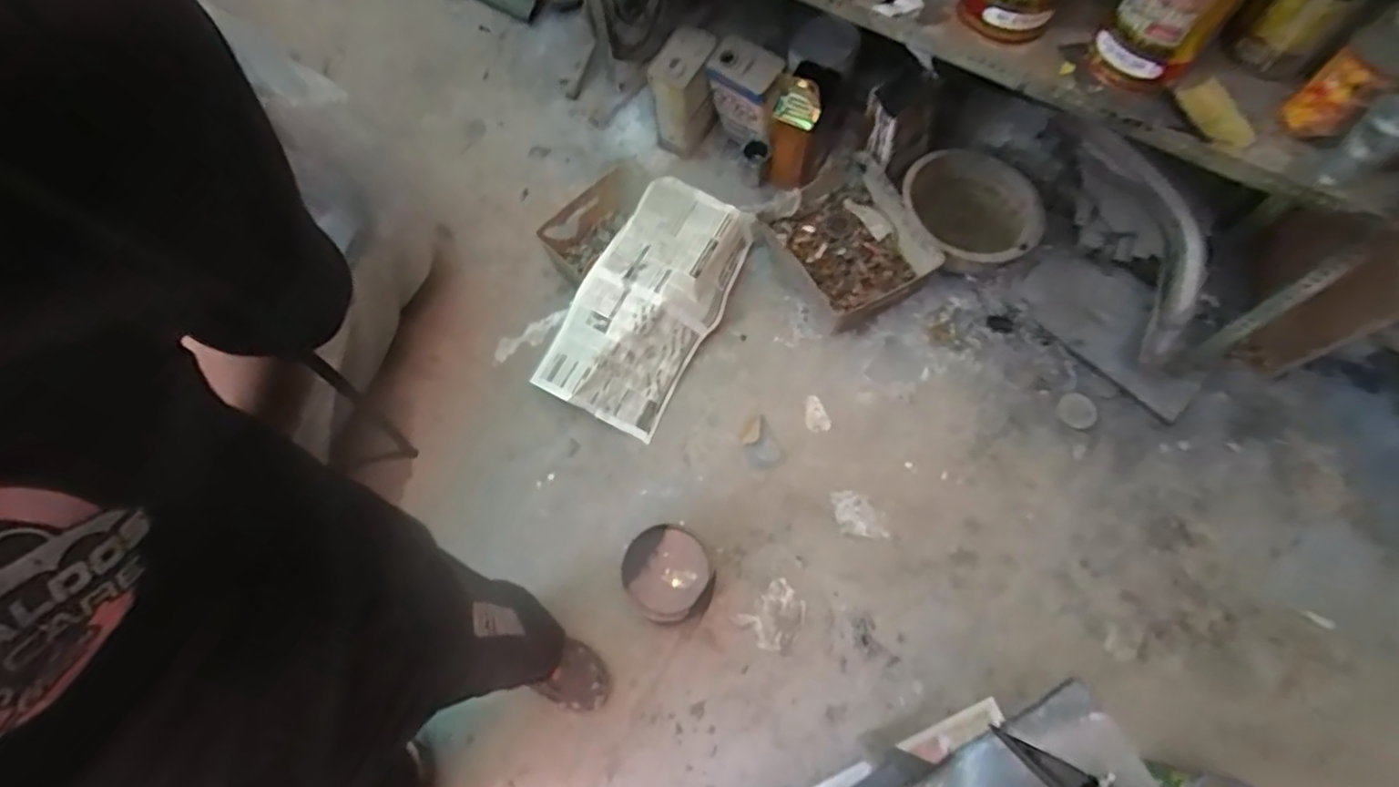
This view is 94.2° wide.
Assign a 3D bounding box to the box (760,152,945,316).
[{"bbox_3d":[0.360,-0.352,1.537,0.286,0.128,0.337,-33,71,-13],"label":"box"}]

